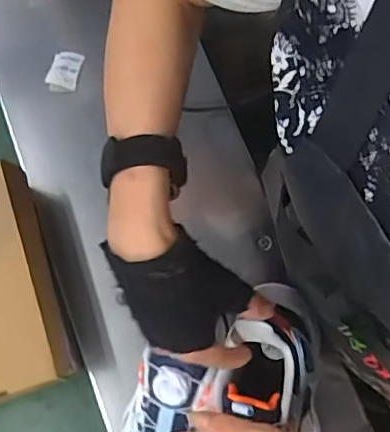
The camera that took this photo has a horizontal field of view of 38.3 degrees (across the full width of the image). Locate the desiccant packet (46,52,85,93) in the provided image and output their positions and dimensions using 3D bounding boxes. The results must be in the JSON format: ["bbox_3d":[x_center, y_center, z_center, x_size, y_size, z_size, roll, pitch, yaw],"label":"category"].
[{"bbox_3d":[-0.147,-0.164,0.637,0.032,0.012,0.046,13,76,5],"label":"desiccant packet"}]

